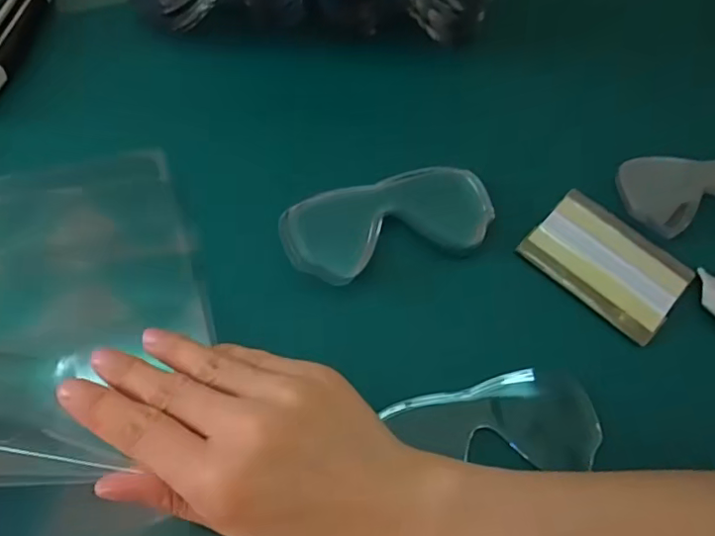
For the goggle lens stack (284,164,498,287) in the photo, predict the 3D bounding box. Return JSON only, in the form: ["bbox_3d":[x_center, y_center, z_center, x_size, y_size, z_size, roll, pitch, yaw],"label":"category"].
[{"bbox_3d":[0.021,-0.030,0.375,0.140,0.025,0.067,-16,64,-13],"label":"goggle lens stack"}]

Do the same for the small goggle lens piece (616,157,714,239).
[{"bbox_3d":[0.265,-0.052,0.406,0.131,0.018,0.060,7,61,0],"label":"small goggle lens piece"}]

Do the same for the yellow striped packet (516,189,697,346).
[{"bbox_3d":[0.173,-0.005,0.383,0.100,0.005,0.074,39,66,16],"label":"yellow striped packet"}]

